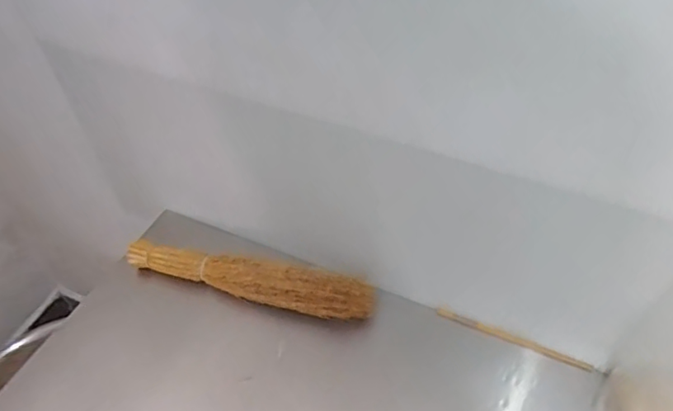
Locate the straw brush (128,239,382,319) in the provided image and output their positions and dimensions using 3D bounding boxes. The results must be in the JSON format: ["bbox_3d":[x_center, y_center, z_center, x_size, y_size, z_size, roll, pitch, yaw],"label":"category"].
[{"bbox_3d":[-0.145,0.116,0.895,0.416,0.080,0.060,10,48,12],"label":"straw brush"}]

